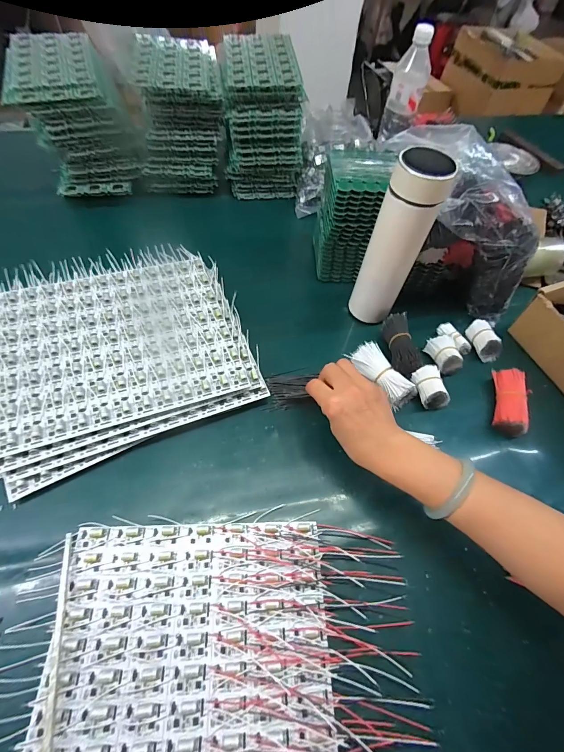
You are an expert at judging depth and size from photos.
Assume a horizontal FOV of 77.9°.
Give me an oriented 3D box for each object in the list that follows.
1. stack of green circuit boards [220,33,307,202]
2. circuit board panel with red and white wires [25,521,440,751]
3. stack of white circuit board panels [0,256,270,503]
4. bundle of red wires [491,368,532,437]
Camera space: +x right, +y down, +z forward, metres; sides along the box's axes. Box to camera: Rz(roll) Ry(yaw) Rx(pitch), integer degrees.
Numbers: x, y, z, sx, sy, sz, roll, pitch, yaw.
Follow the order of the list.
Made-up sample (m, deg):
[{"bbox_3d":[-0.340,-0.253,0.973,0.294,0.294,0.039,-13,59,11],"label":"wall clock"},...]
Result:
[{"bbox_3d":[-0.040,-0.480,0.659,0.134,0.185,0.187,-5,59,-8],"label":"stack of green circuit boards"},{"bbox_3d":[-0.034,0.275,0.286,0.323,0.014,0.284,0,59,-4],"label":"circuit board panel with red and white wires"},{"bbox_3d":[-0.217,-0.042,0.450,0.323,0.042,0.288,-20,62,-16],"label":"stack of white circuit board panels"},{"bbox_3d":[0.300,0.033,0.457,0.038,0.023,0.088,16,60,5],"label":"bundle of red wires"}]

